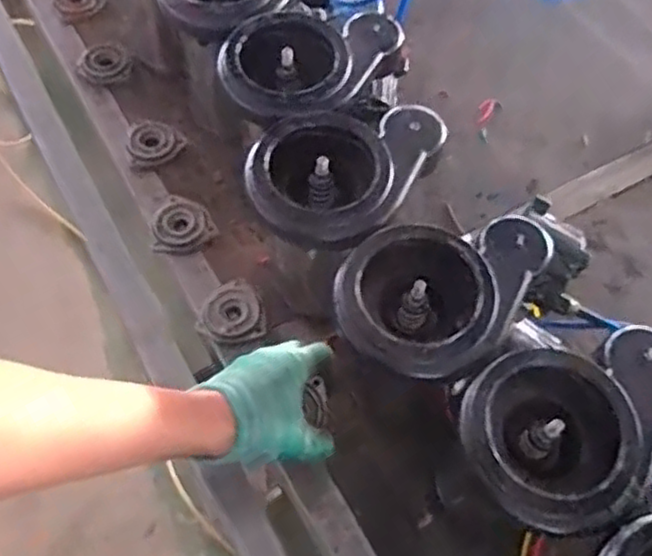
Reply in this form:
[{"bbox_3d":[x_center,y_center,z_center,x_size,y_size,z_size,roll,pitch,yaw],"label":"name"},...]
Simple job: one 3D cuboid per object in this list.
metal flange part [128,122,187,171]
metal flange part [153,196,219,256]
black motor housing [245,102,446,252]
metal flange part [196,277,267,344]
[{"bbox_3d":[-0.195,-0.149,0.777,0.064,0.017,0.055,-29,66,-19],"label":"metal flange part"},{"bbox_3d":[-0.149,-0.051,0.722,0.063,0.015,0.062,1,60,-3],"label":"metal flange part"},{"bbox_3d":[0.011,-0.086,0.574,0.127,0.058,0.165,29,62,13],"label":"black motor housing"},{"bbox_3d":[-0.093,0.037,0.675,0.063,0.019,0.060,1,60,-3],"label":"metal flange part"}]

